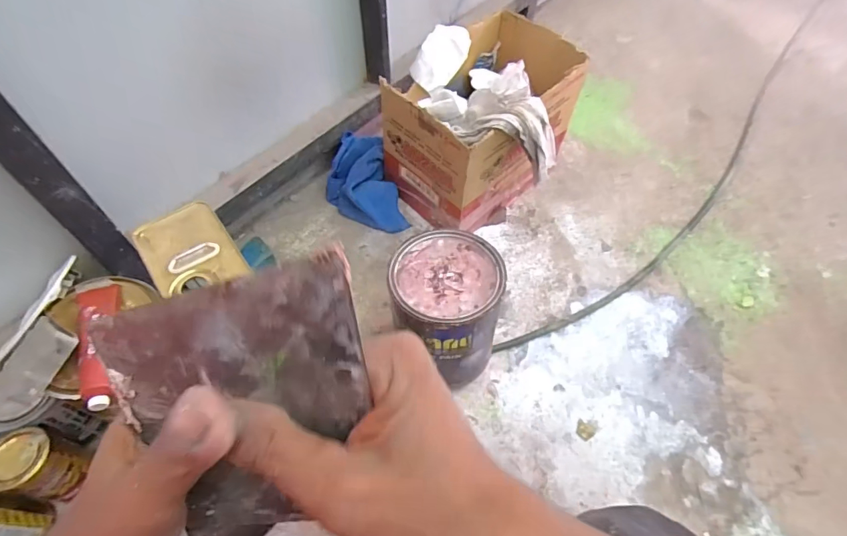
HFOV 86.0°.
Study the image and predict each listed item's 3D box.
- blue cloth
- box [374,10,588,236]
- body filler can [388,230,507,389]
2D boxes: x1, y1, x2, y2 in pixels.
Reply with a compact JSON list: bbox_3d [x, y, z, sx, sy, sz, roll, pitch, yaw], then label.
[{"bbox_3d":[-0.121,-0.162,0.918,0.140,0.106,0.179,-16,59,-11],"label":"blue cloth"},{"bbox_3d":[0.110,-0.276,0.895,0.329,0.255,0.237,-40,67,-23],"label":"box"},{"bbox_3d":[0.031,0.060,0.697,0.158,0.180,0.170,-1,58,-2],"label":"body filler can"}]

